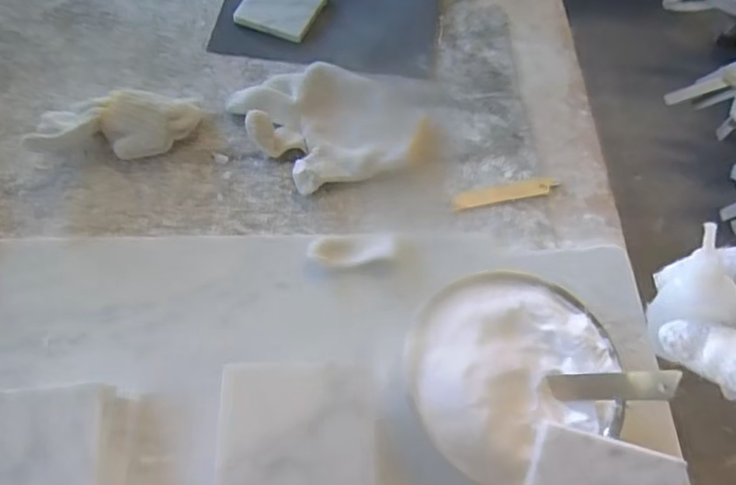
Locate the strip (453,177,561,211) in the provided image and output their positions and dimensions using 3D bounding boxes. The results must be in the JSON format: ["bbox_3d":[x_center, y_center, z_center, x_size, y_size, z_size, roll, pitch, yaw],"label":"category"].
[{"bbox_3d":[0.124,-0.044,0.506,0.104,0.004,0.018,-10,61,-15],"label":"strip"}]

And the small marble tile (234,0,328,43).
[{"bbox_3d":[-0.090,-0.247,0.594,0.078,0.011,0.076,22,64,9],"label":"small marble tile"}]

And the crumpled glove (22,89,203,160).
[{"bbox_3d":[-0.218,-0.102,0.496,0.143,0.044,0.057,-16,64,-10],"label":"crumpled glove"}]

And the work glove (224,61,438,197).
[{"bbox_3d":[-0.022,-0.111,0.516,0.172,0.027,0.125,-16,64,-10],"label":"work glove"}]

